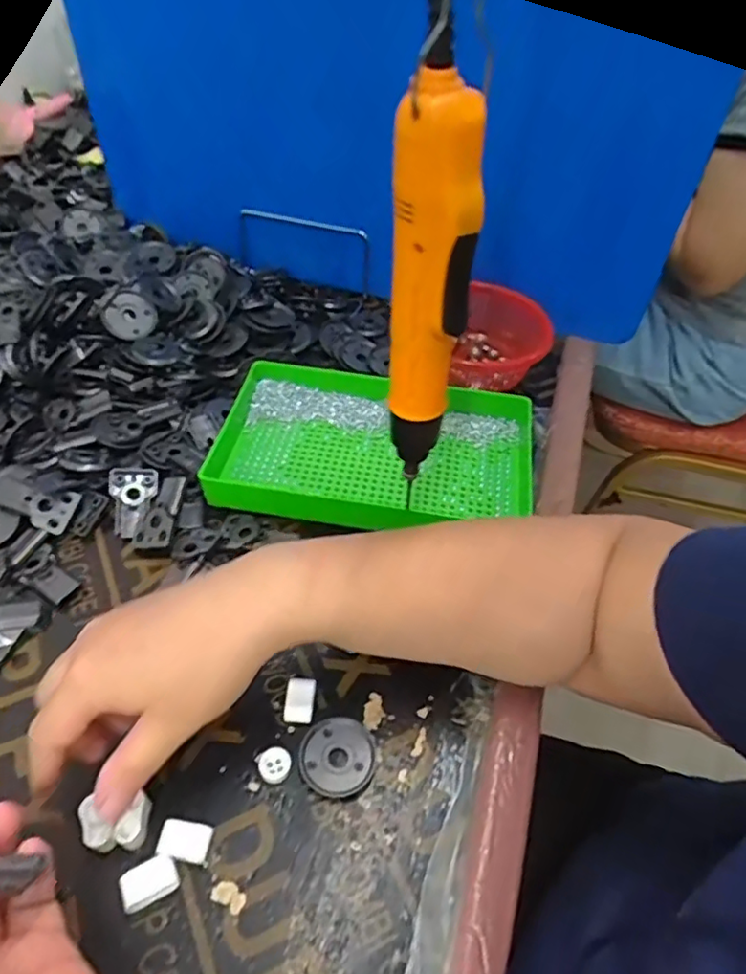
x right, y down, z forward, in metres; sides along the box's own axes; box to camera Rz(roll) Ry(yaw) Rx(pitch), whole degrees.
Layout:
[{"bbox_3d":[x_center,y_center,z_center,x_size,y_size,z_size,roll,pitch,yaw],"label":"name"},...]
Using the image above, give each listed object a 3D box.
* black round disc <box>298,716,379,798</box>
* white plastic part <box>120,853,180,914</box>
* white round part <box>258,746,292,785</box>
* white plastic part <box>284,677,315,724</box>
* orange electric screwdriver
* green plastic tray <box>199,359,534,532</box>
[{"bbox_3d":[-0.020,0.156,0.355,0.043,0.006,0.043,2,47,-2],"label":"black round disc"},{"bbox_3d":[-0.112,0.199,0.307,0.026,0.010,0.020,-24,53,-23],"label":"white plastic part"},{"bbox_3d":[-0.056,0.159,0.350,0.018,0.004,0.020,-10,49,-12],"label":"white round part"},{"bbox_3d":[-0.044,0.129,0.373,0.017,0.011,0.029,5,47,1],"label":"white plastic part"},{"bbox_3d":[0.026,-0.088,0.306,0.028,0.194,0.038,-11,49,-14],"label":"orange electric screwdriver"},{"bbox_3d":[0.001,-0.035,0.499,0.252,0.031,0.156,9,48,5],"label":"green plastic tray"}]

